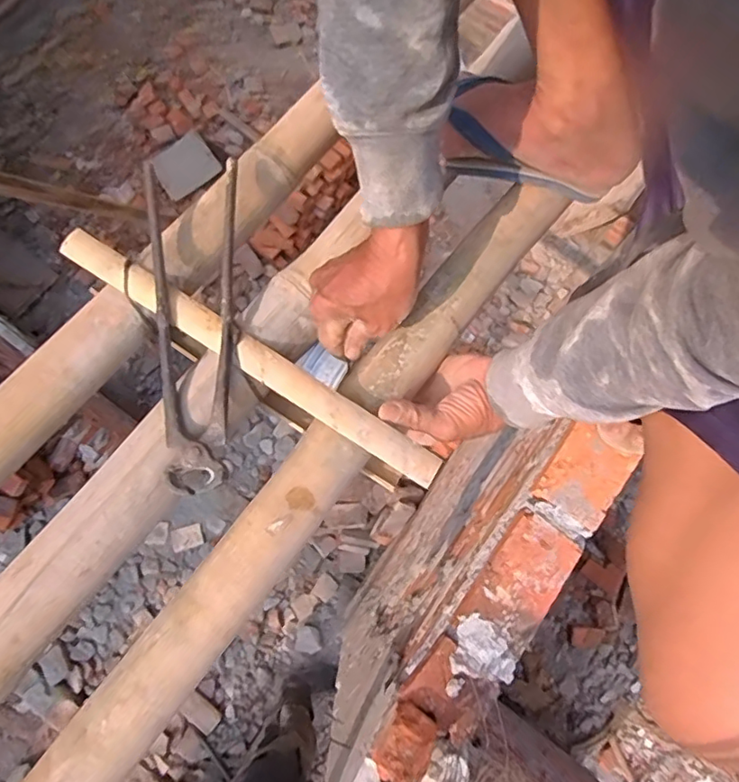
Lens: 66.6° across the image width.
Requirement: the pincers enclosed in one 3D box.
[{"bbox_3d":[-0.147,-0.064,0.485,0.077,0.017,0.292,-6,76,-3],"label":"pincers"}]

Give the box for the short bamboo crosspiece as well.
[{"bbox_3d":[-0.113,-0.037,0.490,0.393,0.030,0.029,33,77,7],"label":"short bamboo crosspiece"}]

